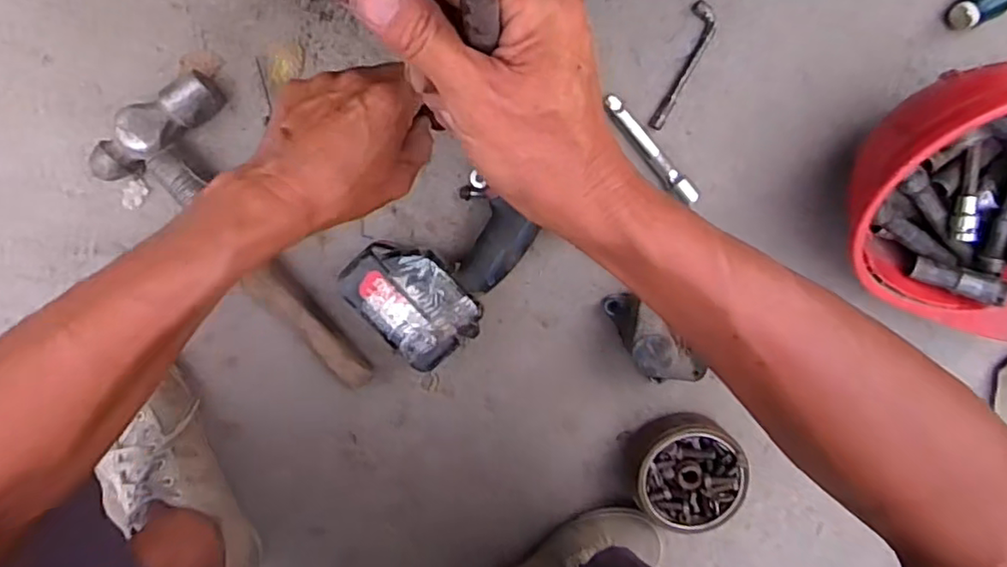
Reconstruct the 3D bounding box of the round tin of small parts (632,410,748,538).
[{"bbox_3d":[0.182,0.182,0.602,0.106,0.050,0.105,0,98,-1],"label":"round tin of small parts"}]

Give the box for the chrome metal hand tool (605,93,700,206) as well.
[{"bbox_3d":[0.135,-0.122,0.571,0.021,0.018,0.124,-41,97,4],"label":"chrome metal hand tool"}]

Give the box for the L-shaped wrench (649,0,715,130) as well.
[{"bbox_3d":[0.162,-0.197,0.563,0.023,0.010,0.115,23,97,-4],"label":"L-shaped wrench"}]

